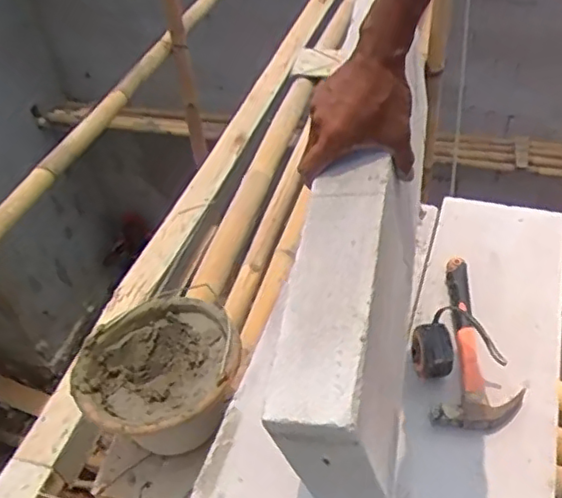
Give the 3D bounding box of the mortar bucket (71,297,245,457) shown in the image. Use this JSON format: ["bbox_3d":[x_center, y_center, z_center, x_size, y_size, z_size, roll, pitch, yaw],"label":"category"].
[{"bbox_3d":[-0.187,0.224,1.021,0.246,0.167,0.232,-4,44,4],"label":"mortar bucket"}]

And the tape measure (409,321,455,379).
[{"bbox_3d":[0.193,0.130,0.798,0.054,0.052,0.053,6,46,13],"label":"tape measure"}]

